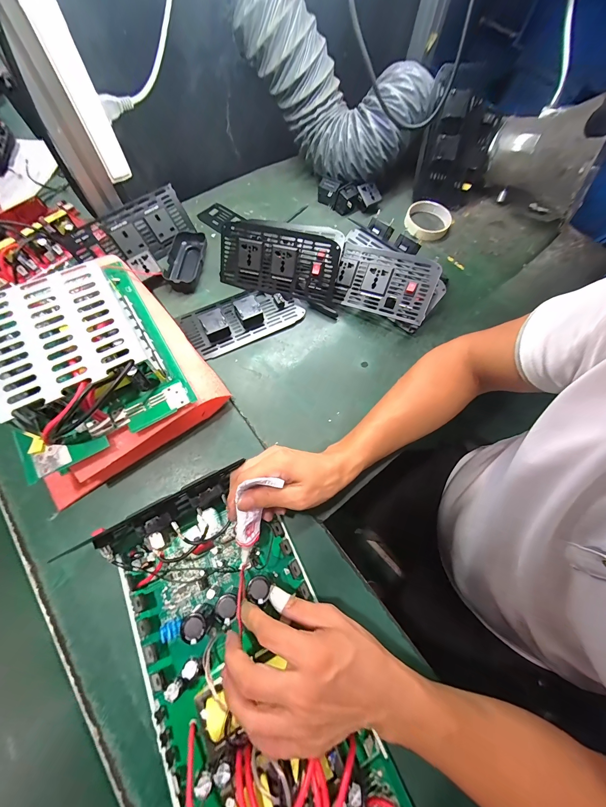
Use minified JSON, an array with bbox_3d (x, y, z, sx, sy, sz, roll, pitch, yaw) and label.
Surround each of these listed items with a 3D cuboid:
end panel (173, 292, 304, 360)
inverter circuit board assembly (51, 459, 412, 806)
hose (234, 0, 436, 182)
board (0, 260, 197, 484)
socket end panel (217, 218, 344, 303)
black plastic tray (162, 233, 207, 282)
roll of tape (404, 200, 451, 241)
[{"bbox_3d":[-0.095,-0.139,0.450,0.179,0.031,0.092,-24,71,-13],"label":"end panel"},{"bbox_3d":[-0.054,0.259,0.264,0.191,0.084,0.373,-28,67,-12],"label":"inverter circuit board assembly"},{"bbox_3d":[0.048,-0.532,0.496,0.310,0.163,0.135,26,68,-18],"label":"hose"},{"bbox_3d":[-0.261,-0.062,0.334,0.177,0.065,0.233,-29,72,-15],"label":"board"},{"bbox_3d":[-0.040,-0.222,0.452,0.186,0.095,0.020,15,32,9],"label":"socket end panel"},{"bbox_3d":[-0.193,-0.238,0.484,0.053,0.027,0.107,4,67,-3],"label":"black plastic tray"},{"bbox_3d":[0.239,-0.354,0.556,0.081,0.021,0.090,19,67,4],"label":"roll of tape"}]

